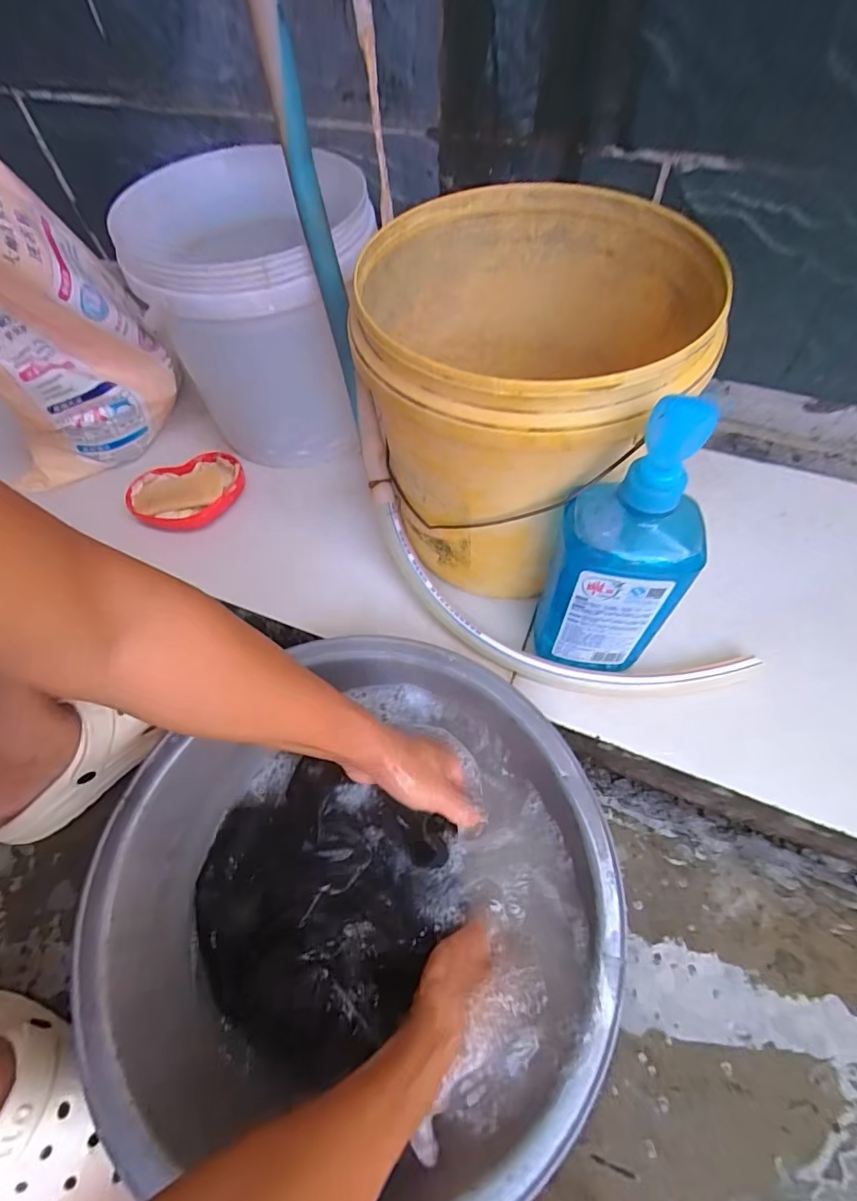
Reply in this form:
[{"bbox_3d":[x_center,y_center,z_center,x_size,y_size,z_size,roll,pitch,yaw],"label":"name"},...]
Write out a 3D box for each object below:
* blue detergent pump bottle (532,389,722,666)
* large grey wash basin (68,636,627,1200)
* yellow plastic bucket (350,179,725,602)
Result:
[{"bbox_3d":[0.136,-0.025,0.367,0.095,0.245,0.061,16,62,12],"label":"blue detergent pump bottle"},{"bbox_3d":[-0.048,0.211,0.399,0.350,0.106,0.336,-1,59,2],"label":"large grey wash basin"},{"bbox_3d":[0.078,-0.165,0.444,0.234,0.232,0.253,-1,59,2],"label":"yellow plastic bucket"}]

